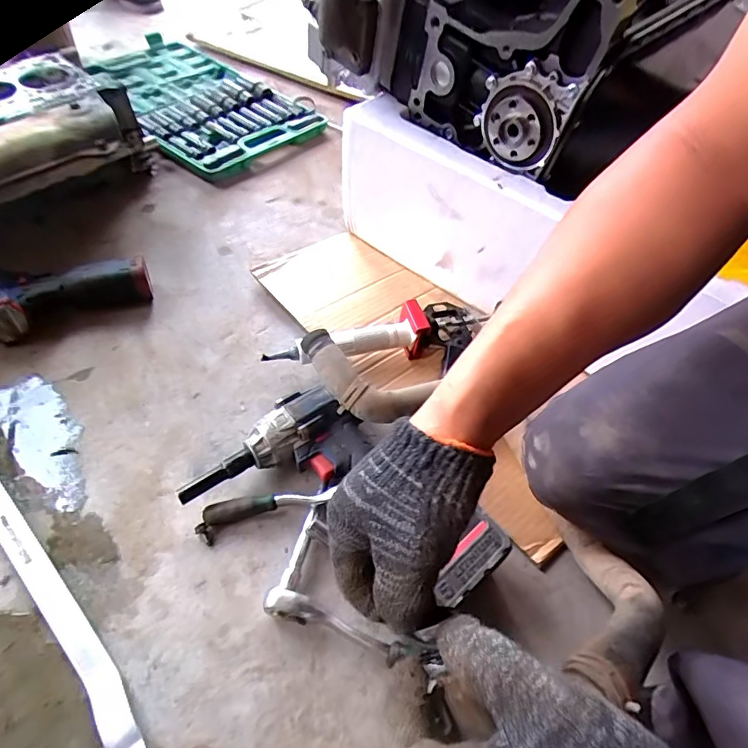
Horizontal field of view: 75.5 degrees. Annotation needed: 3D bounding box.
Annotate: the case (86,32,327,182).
[{"bbox_3d":[-0.372,-0.560,0.974,0.503,0.036,0.300,37,58,21],"label":"case"}]

